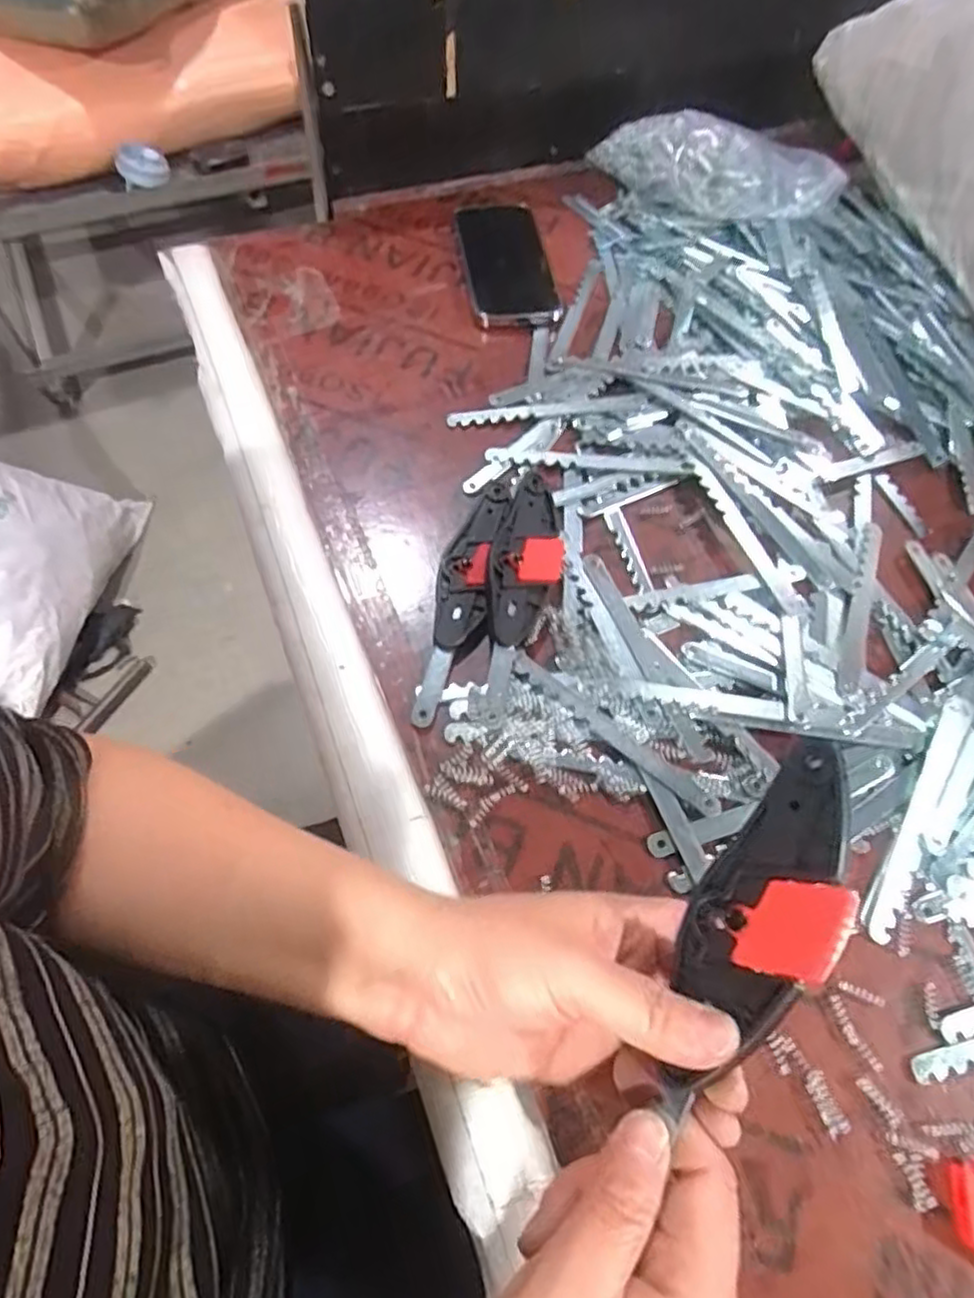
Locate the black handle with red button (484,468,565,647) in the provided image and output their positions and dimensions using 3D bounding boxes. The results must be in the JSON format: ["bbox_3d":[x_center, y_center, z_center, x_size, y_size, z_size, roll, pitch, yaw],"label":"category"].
[{"bbox_3d":[0.025,-0.055,0.434,0.043,0.022,0.117,13,64,4],"label":"black handle with red button"}]

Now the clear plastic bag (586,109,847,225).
[{"bbox_3d":[0.203,-0.416,0.612,0.212,0.055,0.087,-1,64,-3],"label":"clear plastic bag"}]

